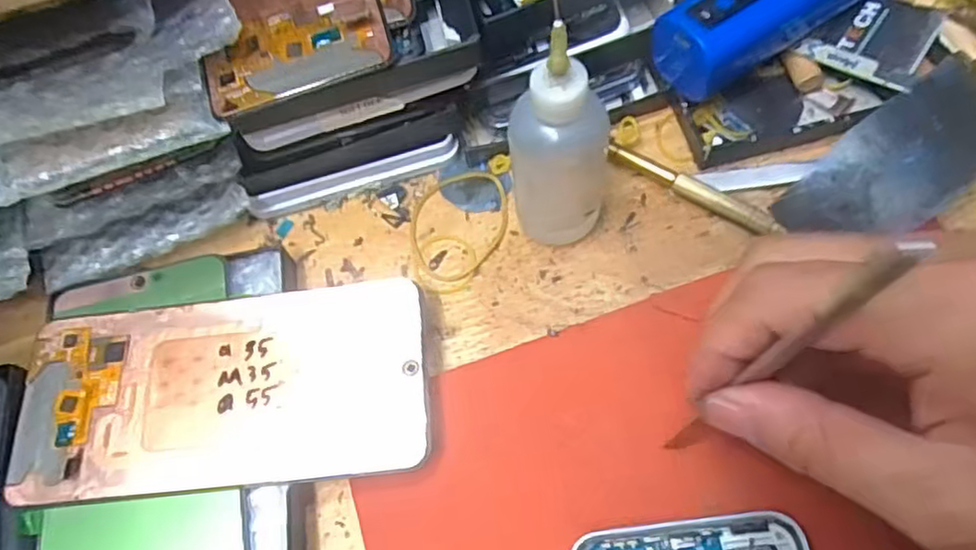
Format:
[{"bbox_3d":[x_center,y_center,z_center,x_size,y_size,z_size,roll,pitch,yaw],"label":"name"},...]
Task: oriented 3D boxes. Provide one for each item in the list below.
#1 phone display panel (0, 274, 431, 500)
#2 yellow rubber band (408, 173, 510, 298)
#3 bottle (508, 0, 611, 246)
[{"bbox_3d":[-0.100,0.044,0.255,0.153,0.010,0.073,-5,68,1],"label":"phone display panel"},{"bbox_3d":[-0.013,-0.020,0.293,0.043,0.004,0.058,-3,68,2],"label":"yellow rubber band"},{"bbox_3d":[0.029,-0.057,0.240,0.038,0.119,0.045,10,69,7],"label":"bottle"}]

